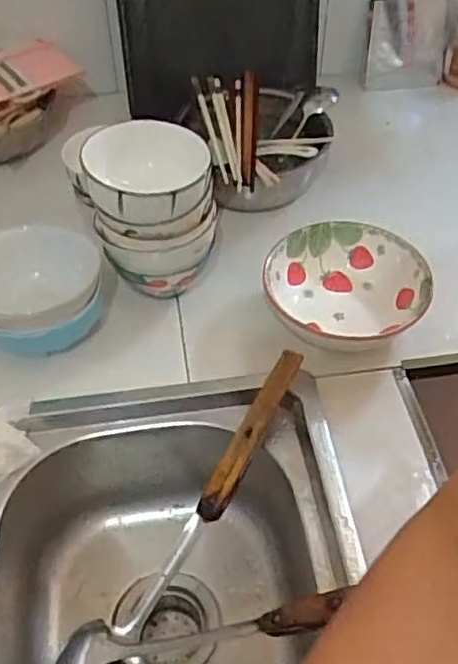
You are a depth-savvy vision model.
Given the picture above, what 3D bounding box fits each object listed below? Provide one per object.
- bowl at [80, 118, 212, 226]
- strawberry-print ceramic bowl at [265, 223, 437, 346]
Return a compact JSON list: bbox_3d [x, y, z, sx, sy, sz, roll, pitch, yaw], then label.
[{"bbox_3d":[-0.081,-0.158,0.690,0.118,0.056,0.118,0,50,0],"label":"bowl"},{"bbox_3d":[0.125,-0.046,0.754,0.163,0.058,0.169,0,50,0],"label":"strawberry-print ceramic bowl"}]

